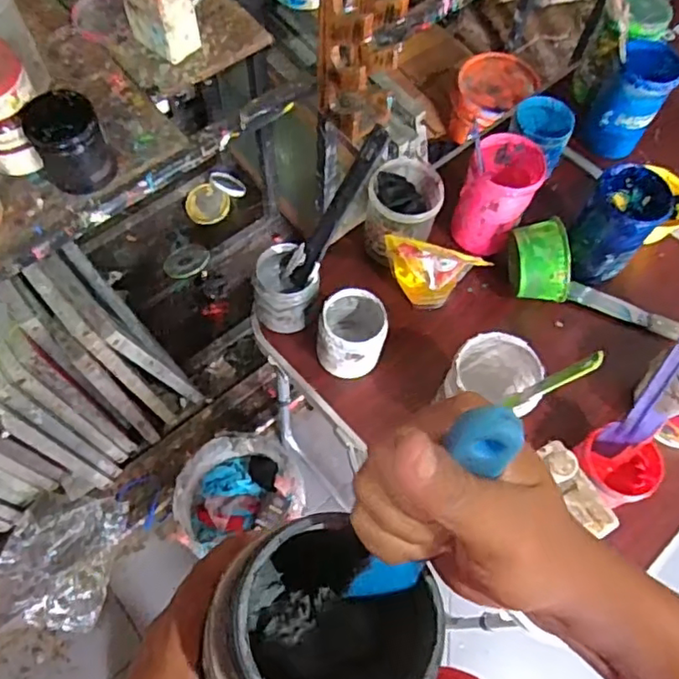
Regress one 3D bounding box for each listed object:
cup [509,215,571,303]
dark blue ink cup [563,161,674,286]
[{"bbox_3d":[0.265,-0.102,0.809,0.060,0.078,0.096,-5,66,-5],"label":"cup"},{"bbox_3d":[0.375,-0.156,0.840,0.094,0.161,0.086,1,65,-2],"label":"dark blue ink cup"}]

